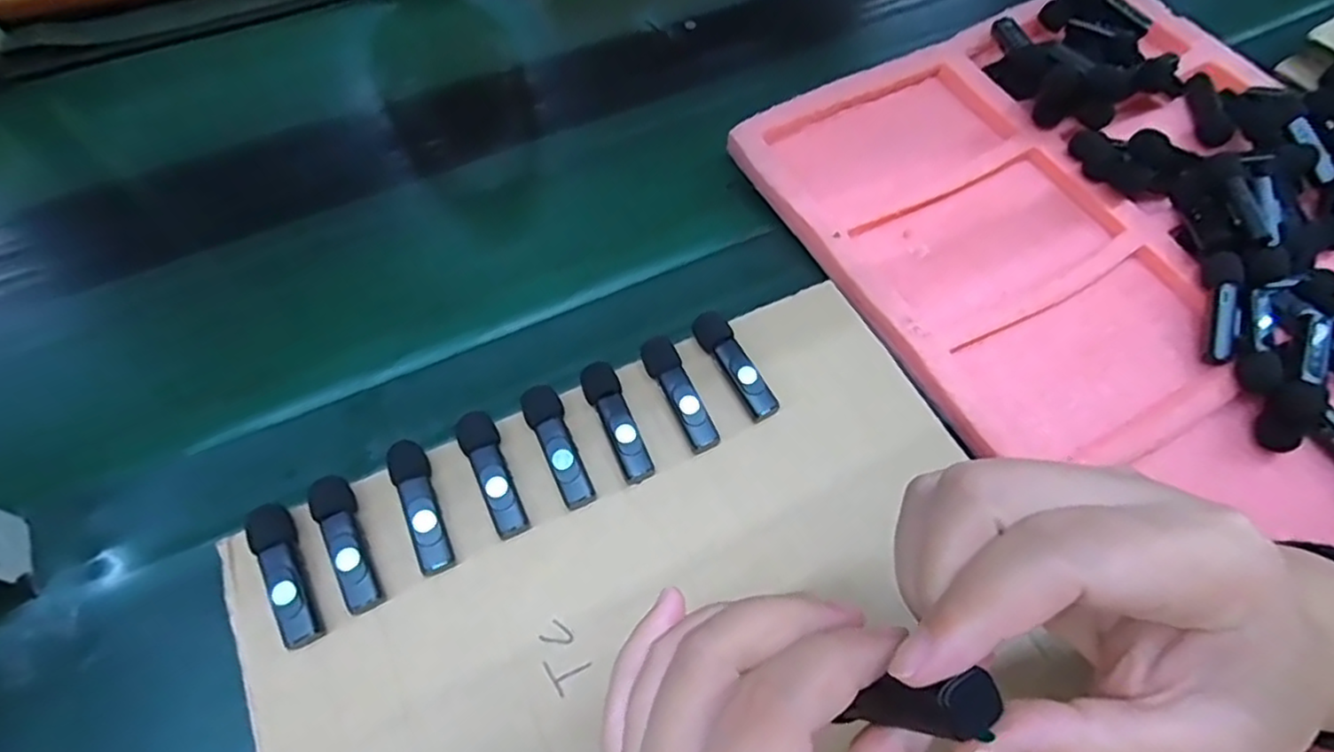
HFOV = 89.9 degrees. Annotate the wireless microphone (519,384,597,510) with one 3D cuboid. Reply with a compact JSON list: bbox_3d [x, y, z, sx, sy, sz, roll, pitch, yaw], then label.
[{"bbox_3d":[-0.055,0.035,0.335,0.018,0.013,0.067,-22,62,-13],"label":"wireless microphone"}]

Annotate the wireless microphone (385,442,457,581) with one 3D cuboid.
[{"bbox_3d":[-0.117,0.062,0.318,0.017,0.017,0.064,-22,62,-13],"label":"wireless microphone"}]

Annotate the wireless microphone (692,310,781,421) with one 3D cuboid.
[{"bbox_3d":[0.036,-0.004,0.361,0.017,0.021,0.064,-27,63,-15],"label":"wireless microphone"}]

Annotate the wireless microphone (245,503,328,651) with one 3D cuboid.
[{"bbox_3d":[-0.173,0.089,0.301,0.017,0.014,0.065,-25,63,-14],"label":"wireless microphone"}]

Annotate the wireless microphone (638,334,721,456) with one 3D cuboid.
[{"bbox_3d":[0.006,0.009,0.351,0.018,0.016,0.065,-25,63,-14],"label":"wireless microphone"}]

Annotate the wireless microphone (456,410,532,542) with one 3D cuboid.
[{"bbox_3d":[-0.085,0.048,0.328,0.019,0.015,0.064,-26,63,-15],"label":"wireless microphone"}]

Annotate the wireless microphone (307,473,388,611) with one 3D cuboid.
[{"bbox_3d":[-0.149,0.076,0.310,0.018,0.015,0.067,-27,63,-15],"label":"wireless microphone"}]

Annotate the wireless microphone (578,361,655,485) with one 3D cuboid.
[{"bbox_3d":[-0.026,0.023,0.342,0.018,0.016,0.065,-22,62,-13],"label":"wireless microphone"}]

